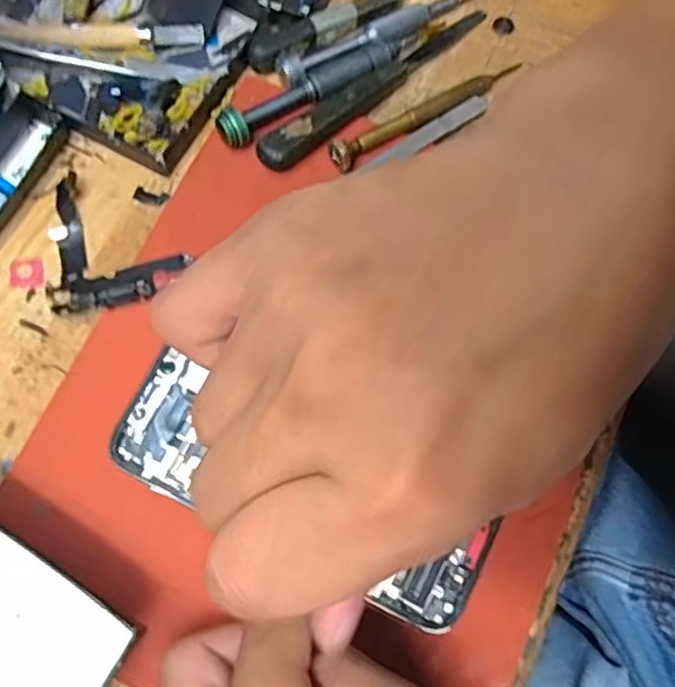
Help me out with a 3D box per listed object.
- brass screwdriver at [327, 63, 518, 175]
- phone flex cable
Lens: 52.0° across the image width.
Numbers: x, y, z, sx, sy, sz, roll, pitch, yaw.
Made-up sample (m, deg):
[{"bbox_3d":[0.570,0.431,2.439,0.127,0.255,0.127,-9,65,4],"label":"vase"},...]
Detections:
[{"bbox_3d":[0.043,-0.111,0.323,0.108,0.016,0.014,-33,76,-12],"label":"brass screwdriver"},{"bbox_3d":[-0.108,-0.038,0.299,0.072,0.010,0.050,36,74,9],"label":"phone flex cable"}]

